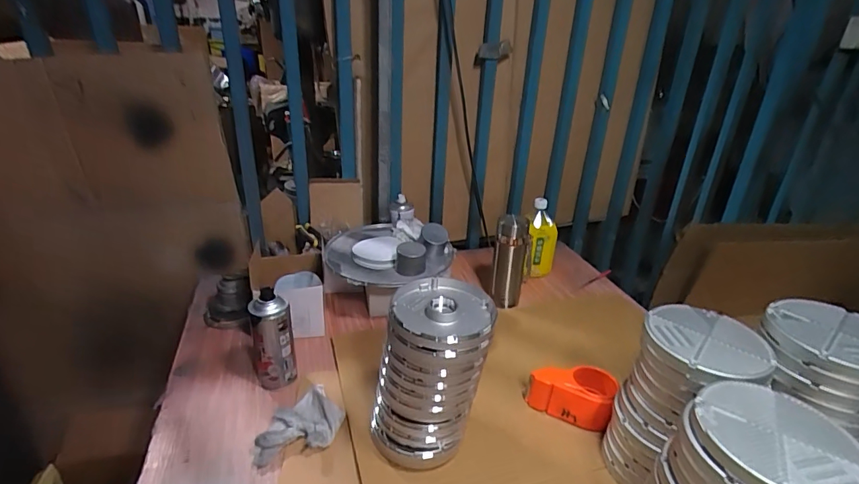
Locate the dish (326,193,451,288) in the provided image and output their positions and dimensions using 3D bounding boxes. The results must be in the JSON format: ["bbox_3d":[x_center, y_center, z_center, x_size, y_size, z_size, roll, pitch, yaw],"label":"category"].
[{"bbox_3d":[-0.097,-0.001,0.968,0.252,0.074,0.268,2,26,-1],"label":"dish"}]

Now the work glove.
[{"bbox_3d":[-0.197,0.279,0.665,0.136,0.034,0.095,-19,32,-35],"label":"work glove"}]

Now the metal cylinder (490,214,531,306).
[{"bbox_3d":[0.174,0.041,0.964,0.074,0.196,0.057,0,26,-2],"label":"metal cylinder"}]

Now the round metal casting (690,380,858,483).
[{"bbox_3d":[0.323,0.183,0.412,0.132,0.019,0.135,2,26,-1],"label":"round metal casting"}]

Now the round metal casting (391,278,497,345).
[{"bbox_3d":[0.019,0.090,0.580,0.132,0.022,0.136,2,26,-1],"label":"round metal casting"}]

